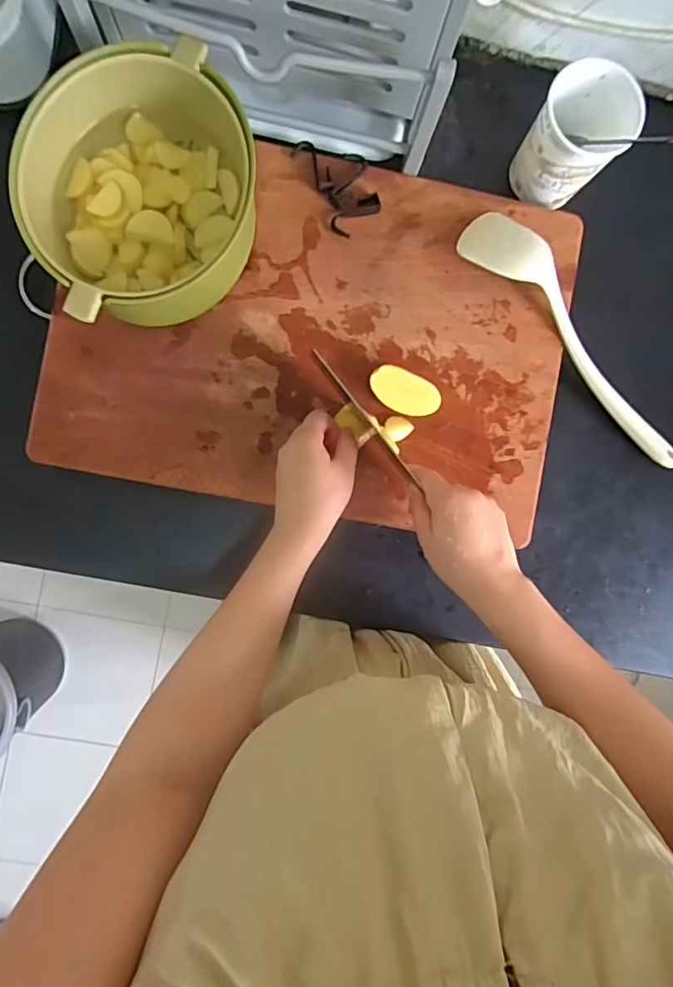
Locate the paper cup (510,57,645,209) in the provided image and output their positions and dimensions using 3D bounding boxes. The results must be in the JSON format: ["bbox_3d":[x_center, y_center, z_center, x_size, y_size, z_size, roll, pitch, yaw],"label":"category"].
[{"bbox_3d":[0.222,-0.334,0.510,0.082,0.101,0.078,0,89,-5],"label":"paper cup"}]

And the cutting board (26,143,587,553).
[{"bbox_3d":[-0.015,-0.153,0.508,0.477,0.029,0.333,10,89,-4],"label":"cutting board"}]

